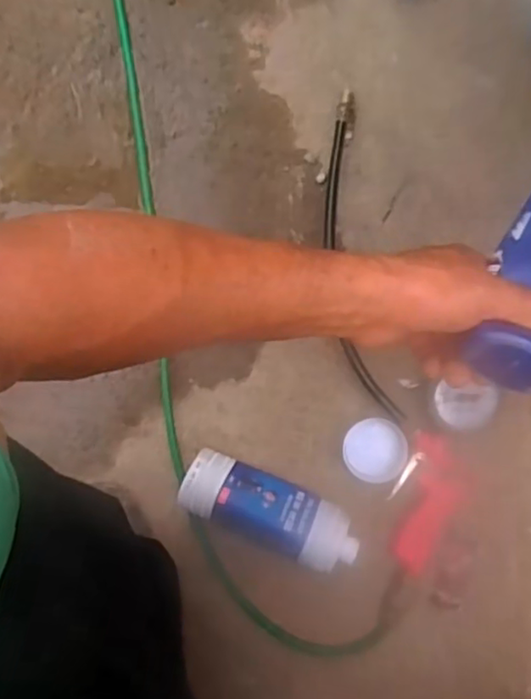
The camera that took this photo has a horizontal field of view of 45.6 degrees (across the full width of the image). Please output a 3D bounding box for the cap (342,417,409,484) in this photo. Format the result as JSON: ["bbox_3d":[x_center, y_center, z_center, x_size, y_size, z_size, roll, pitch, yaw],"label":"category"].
[{"bbox_3d":[0.104,0.096,0.601,0.058,0.016,0.058,3,85,6],"label":"cap"}]

